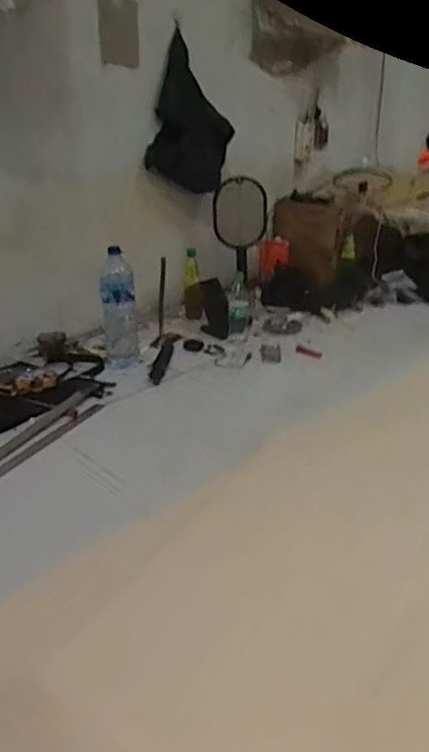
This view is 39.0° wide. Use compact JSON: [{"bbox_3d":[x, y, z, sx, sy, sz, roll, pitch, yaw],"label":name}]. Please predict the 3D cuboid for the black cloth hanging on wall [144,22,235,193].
[{"bbox_3d":[-0.060,-0.747,1.782,0.287,0.369,0.066,8,12,-43],"label":"black cloth hanging on wall"}]

